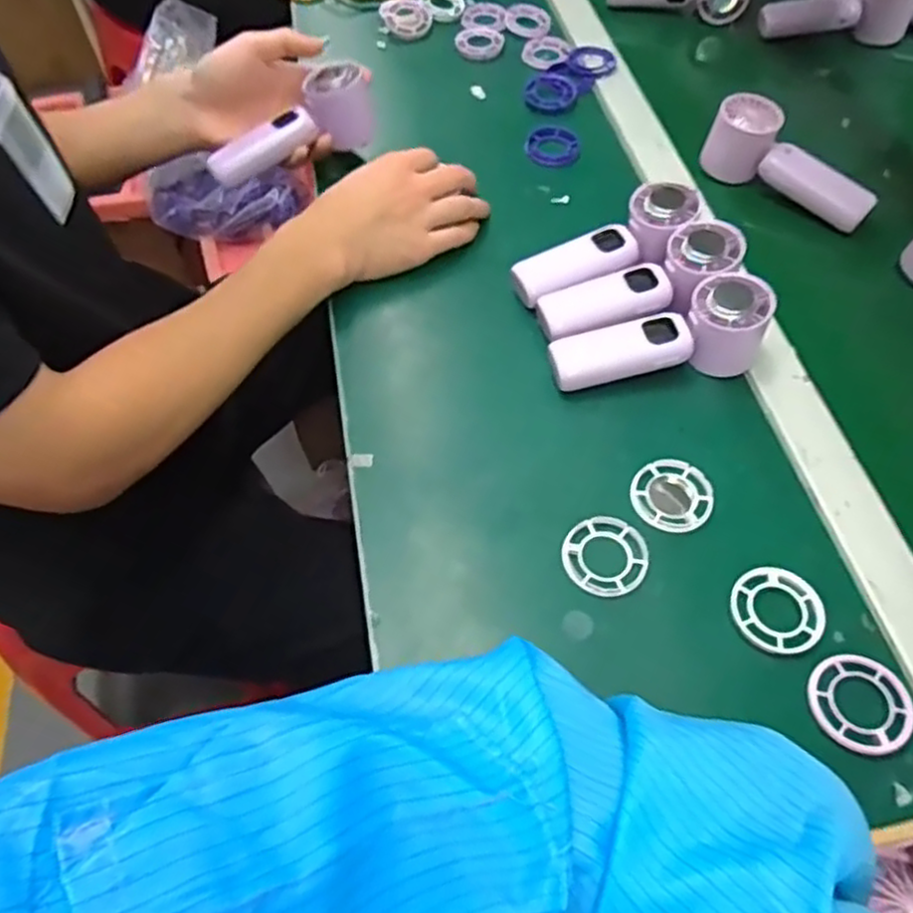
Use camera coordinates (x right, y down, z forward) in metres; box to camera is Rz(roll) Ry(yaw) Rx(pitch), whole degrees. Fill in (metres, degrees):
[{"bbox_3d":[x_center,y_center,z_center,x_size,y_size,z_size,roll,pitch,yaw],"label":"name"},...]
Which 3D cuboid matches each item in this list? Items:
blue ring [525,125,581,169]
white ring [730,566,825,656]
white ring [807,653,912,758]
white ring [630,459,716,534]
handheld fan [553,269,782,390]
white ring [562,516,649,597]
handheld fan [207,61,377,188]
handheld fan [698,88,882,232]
[{"bbox_3d":[0.094,-0.300,0.685,0.050,0.004,0.060,11,62,10],"label":"blue ring"},{"bbox_3d":[0.191,0.091,0.422,0.052,0.004,0.053,-2,60,3],"label":"white ring"},{"bbox_3d":[0.225,0.138,0.395,0.055,0.006,0.052,-2,60,3],"label":"white ring"},{"bbox_3d":[0.143,0.026,0.471,0.051,0.004,0.053,-2,60,3],"label":"white ring"},{"bbox_3d":[0.145,-0.089,0.513,0.152,0.049,0.055,-9,60,-1],"label":"handheld fan"},{"bbox_3d":[0.094,0.063,0.448,0.052,0.005,0.055,-2,60,3],"label":"white ring"},{"bbox_3d":[-0.145,-0.289,0.630,0.151,0.054,0.043,-36,64,-15],"label":"handheld fan"},{"bbox_3d":[0.293,-0.256,0.619,0.149,0.060,0.041,38,70,22],"label":"handheld fan"}]

